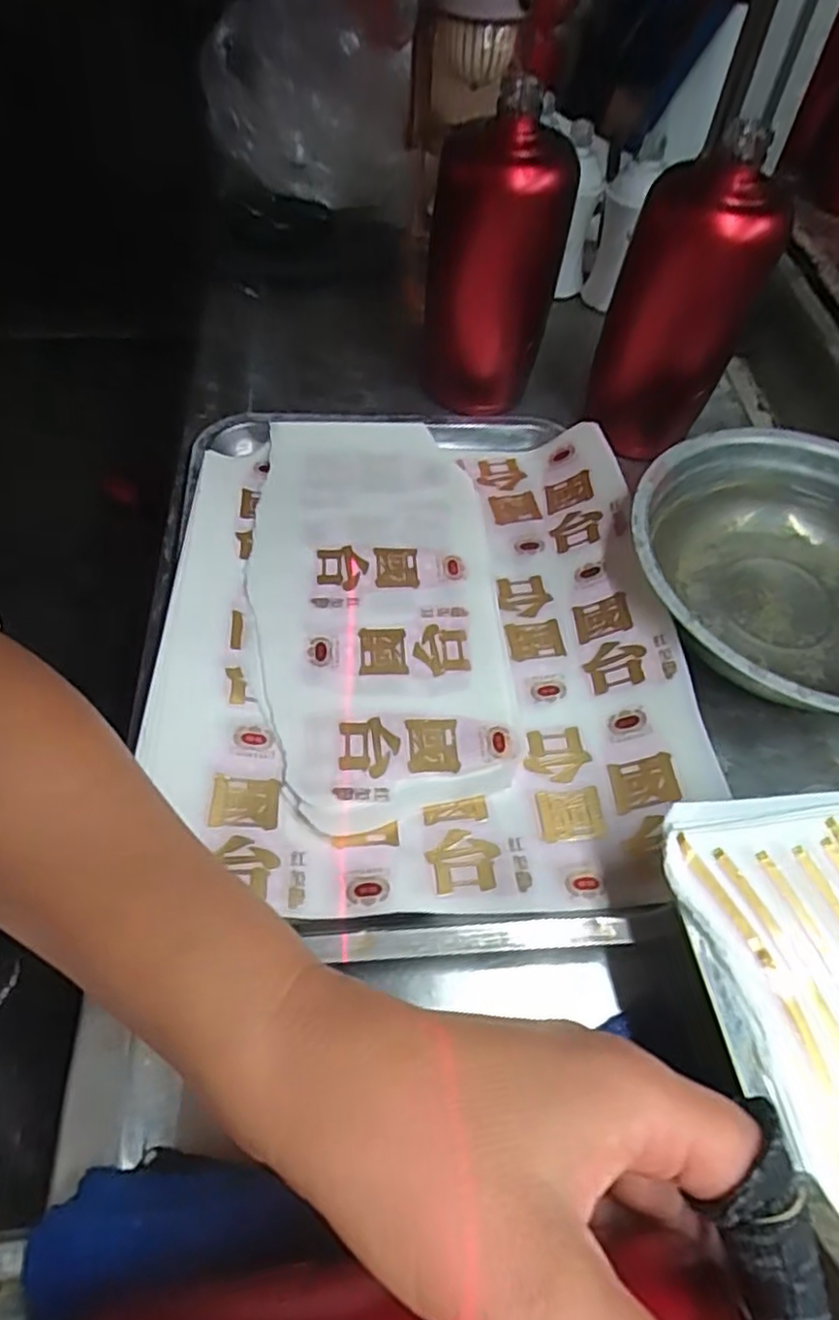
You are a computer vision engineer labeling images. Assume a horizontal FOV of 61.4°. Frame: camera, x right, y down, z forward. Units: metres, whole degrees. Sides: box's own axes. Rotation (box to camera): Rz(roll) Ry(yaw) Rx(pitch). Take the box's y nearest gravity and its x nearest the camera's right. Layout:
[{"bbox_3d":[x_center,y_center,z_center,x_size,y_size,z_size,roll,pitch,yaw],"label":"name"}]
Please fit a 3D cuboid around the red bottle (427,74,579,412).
[{"bbox_3d":[0.048,-0.251,0.452,0.085,0.172,0.069,4,51,2],"label":"red bottle"}]

